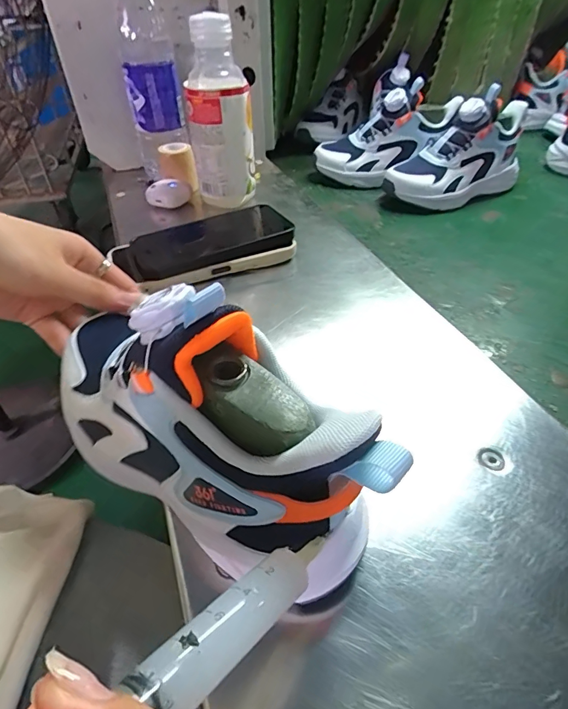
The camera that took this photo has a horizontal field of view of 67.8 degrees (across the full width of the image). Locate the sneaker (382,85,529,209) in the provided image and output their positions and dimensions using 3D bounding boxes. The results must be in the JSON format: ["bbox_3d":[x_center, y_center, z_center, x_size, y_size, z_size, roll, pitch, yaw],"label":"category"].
[{"bbox_3d":[0.236,-0.273,0.580,0.209,0.120,0.078,-25,45,-24],"label":"sneaker"}]

